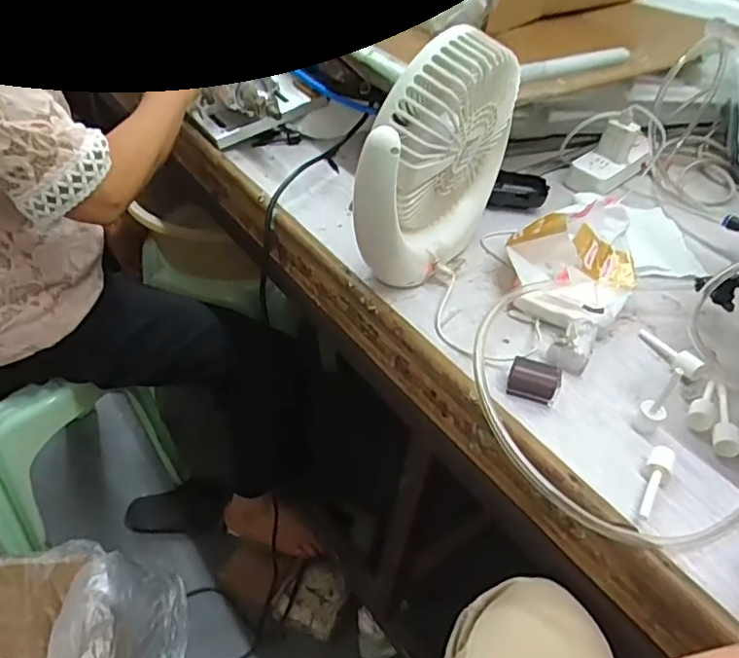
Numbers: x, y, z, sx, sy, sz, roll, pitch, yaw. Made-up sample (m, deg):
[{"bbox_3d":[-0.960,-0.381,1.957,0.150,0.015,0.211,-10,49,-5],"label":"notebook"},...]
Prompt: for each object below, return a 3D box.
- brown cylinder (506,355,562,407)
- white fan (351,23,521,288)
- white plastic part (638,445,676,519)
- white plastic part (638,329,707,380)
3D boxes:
[{"bbox_3d":[0.133,0.042,0.472,0.038,0.025,0.022,19,45,13],"label":"brown cylinder"},{"bbox_3d":[0.065,-0.149,0.520,0.064,0.202,0.194,27,47,20],"label":"white fan"},{"bbox_3d":[0.204,0.109,0.414,0.016,0.011,0.067,27,47,20],"label":"white plastic part"},{"bbox_3d":[0.271,0.020,0.522,0.015,0.017,0.069,-12,34,-18],"label":"white plastic part"}]

